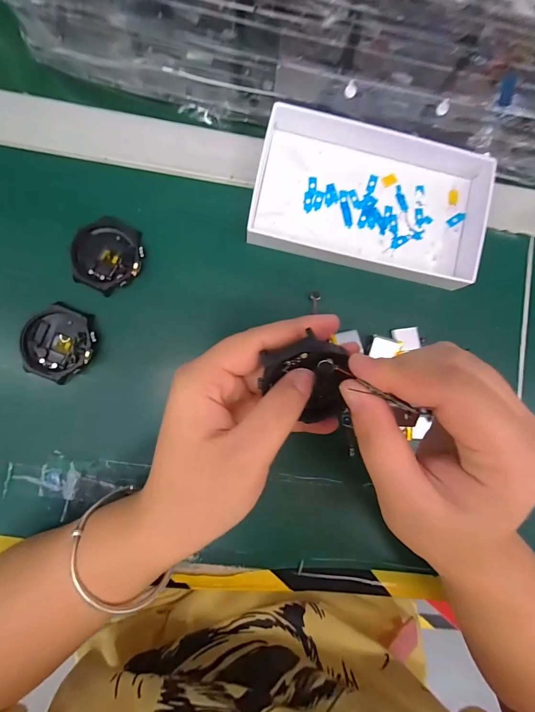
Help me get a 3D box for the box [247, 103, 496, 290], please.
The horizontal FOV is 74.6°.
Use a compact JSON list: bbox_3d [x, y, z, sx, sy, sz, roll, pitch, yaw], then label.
[{"bbox_3d":[0.082,-0.123,0.271,0.177,0.027,0.109,15,86,-4],"label":"box"}]

